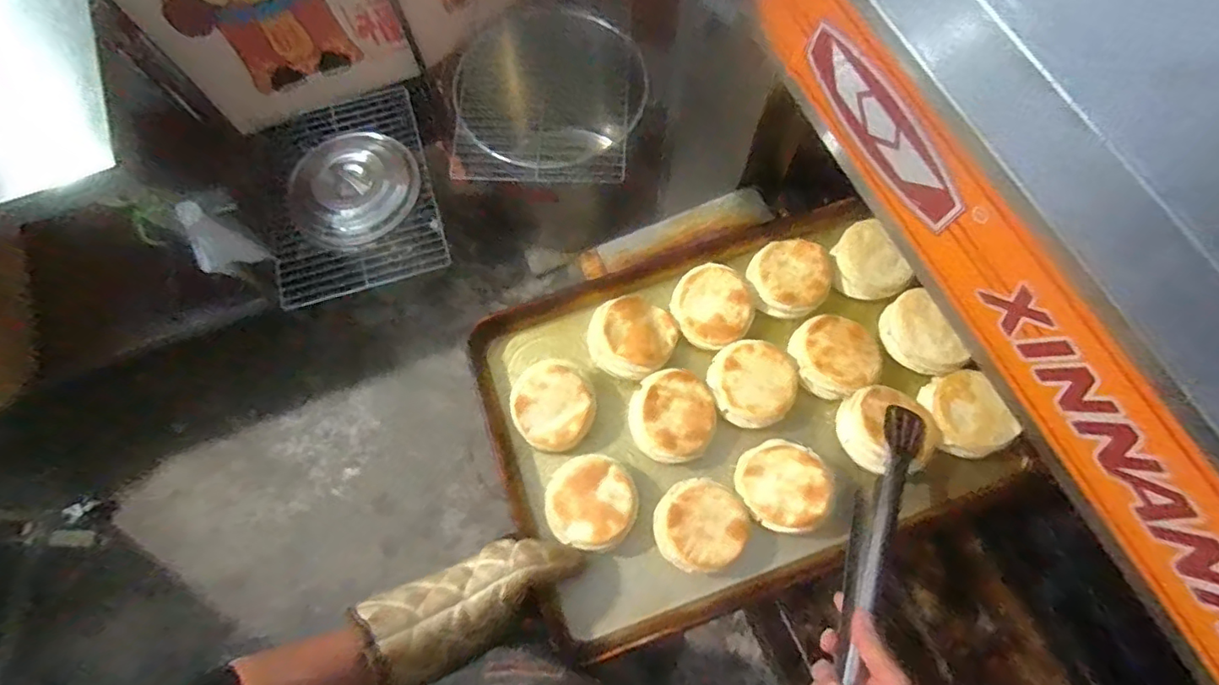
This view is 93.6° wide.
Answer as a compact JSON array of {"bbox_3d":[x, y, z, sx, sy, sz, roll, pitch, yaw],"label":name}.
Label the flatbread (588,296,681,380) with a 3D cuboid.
[{"bbox_3d":[0.027,-0.005,0.713,0.100,0.053,0.100,0,73,2],"label":"flatbread"}]

